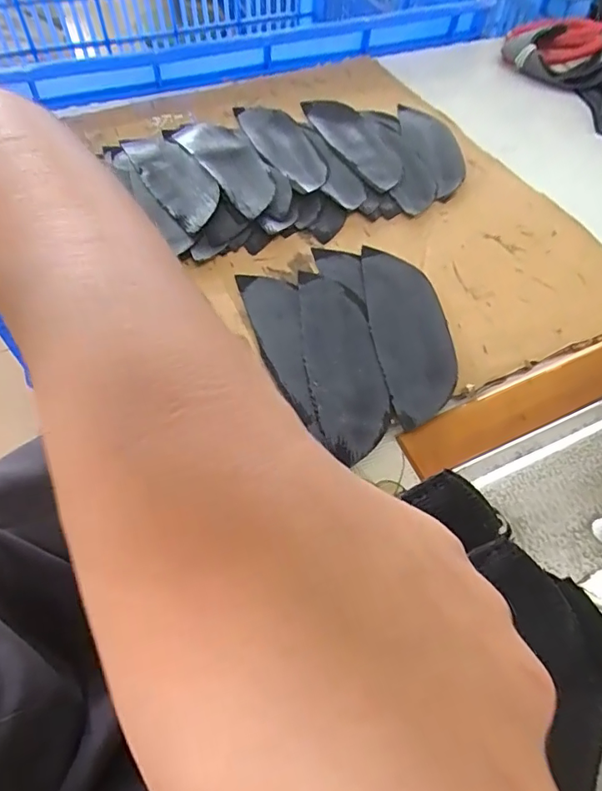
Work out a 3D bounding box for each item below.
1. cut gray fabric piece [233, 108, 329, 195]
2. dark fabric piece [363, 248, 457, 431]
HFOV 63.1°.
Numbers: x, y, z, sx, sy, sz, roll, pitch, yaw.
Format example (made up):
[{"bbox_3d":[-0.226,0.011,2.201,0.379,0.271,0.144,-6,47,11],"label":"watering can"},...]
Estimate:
[{"bbox_3d":[-0.015,-0.212,0.409,0.046,0.005,0.139,-17,59,-13],"label":"cut gray fabric piece"},{"bbox_3d":[0.067,-0.045,0.304,0.048,0.005,0.137,-2,57,-3],"label":"dark fabric piece"}]

